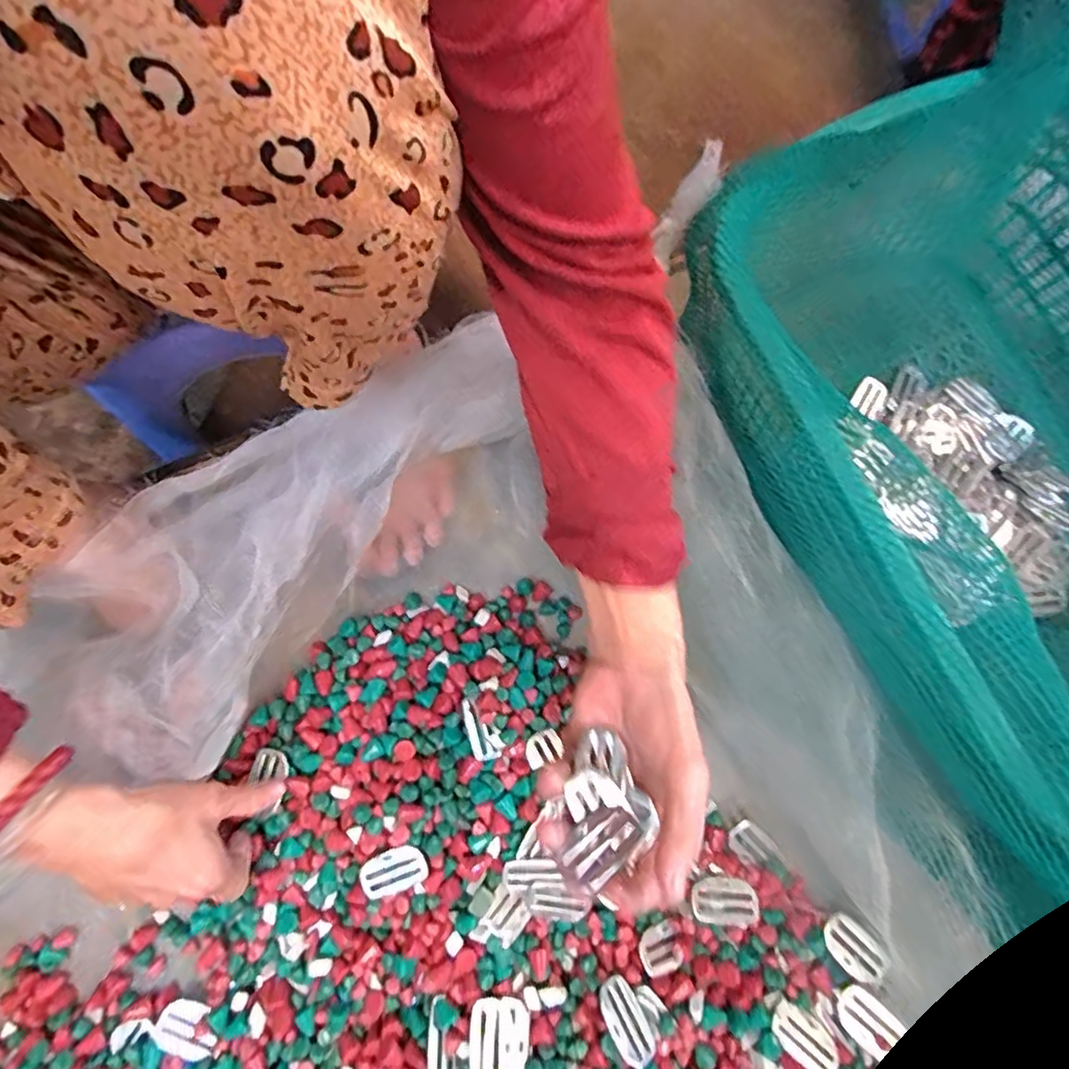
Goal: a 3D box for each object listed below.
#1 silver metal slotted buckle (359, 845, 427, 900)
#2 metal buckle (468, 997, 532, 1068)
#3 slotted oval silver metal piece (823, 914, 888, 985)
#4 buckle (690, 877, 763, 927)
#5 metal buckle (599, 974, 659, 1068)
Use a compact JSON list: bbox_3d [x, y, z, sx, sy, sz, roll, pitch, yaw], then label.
[{"bbox_3d":[-0.098,0.234,0.419,0.045,0.009,0.030,-22,76,-7],"label":"silver metal slotted buckle"},{"bbox_3d":[-0.022,0.326,0.386,0.039,0.008,0.051,2,66,-7],"label":"metal buckle"},{"bbox_3d":[0.219,0.285,0.417,0.027,0.007,0.044,-41,79,-11],"label":"slotted oval silver metal piece"},{"bbox_3d":[0.133,0.257,0.424,0.048,0.010,0.029,-1,74,-1],"label":"buckle"},{"bbox_3d":[0.059,0.311,0.388,0.030,0.004,0.046,-9,50,-44],"label":"metal buckle"}]

